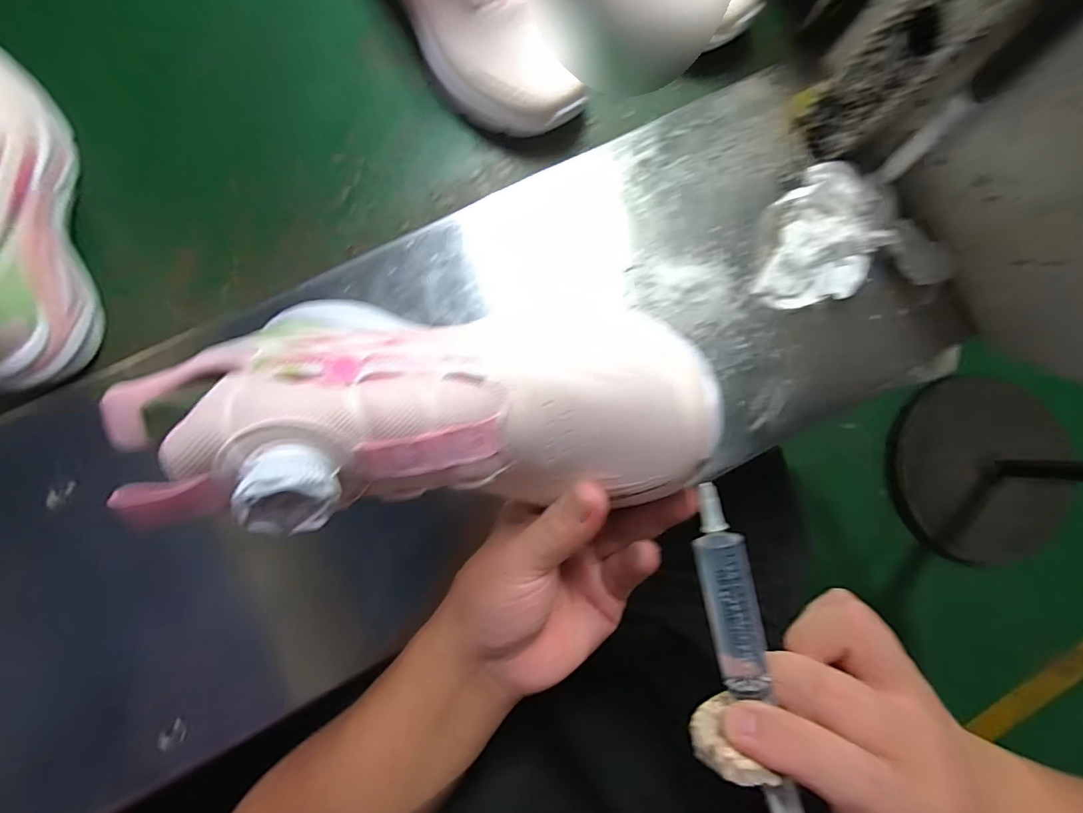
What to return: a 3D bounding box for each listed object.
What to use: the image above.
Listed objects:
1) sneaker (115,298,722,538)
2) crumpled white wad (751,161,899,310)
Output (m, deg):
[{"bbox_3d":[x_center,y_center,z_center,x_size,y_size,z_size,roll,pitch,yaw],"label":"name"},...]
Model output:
[{"bbox_3d":[-0.054,-0.006,0.192,0.228,0.086,0.091,0,83,-3],"label":"sneaker"},{"bbox_3d":[0.186,-0.111,0.327,0.074,0.023,0.101,39,82,1],"label":"crumpled white wad"}]

